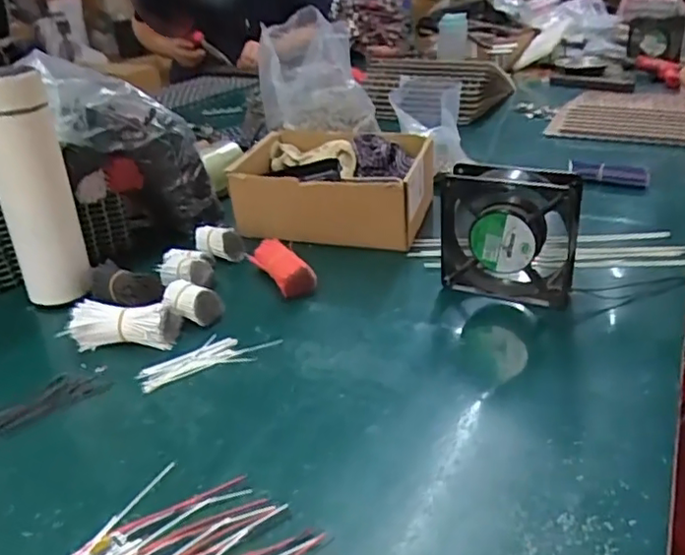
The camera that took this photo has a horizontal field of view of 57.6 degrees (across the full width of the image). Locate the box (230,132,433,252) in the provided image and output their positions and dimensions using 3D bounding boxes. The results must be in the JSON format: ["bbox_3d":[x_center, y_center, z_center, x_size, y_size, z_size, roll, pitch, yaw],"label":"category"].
[{"bbox_3d":[-0.008,-0.104,0.756,0.215,0.102,0.179,4,28,13],"label":"box"}]

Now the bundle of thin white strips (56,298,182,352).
[{"bbox_3d":[-0.198,0.043,0.565,0.094,0.037,0.034,-1,27,4],"label":"bundle of thin white strips"}]

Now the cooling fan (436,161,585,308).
[{"bbox_3d":[0.153,-0.038,0.585,0.121,0.123,0.047,8,29,20],"label":"cooling fan"}]

